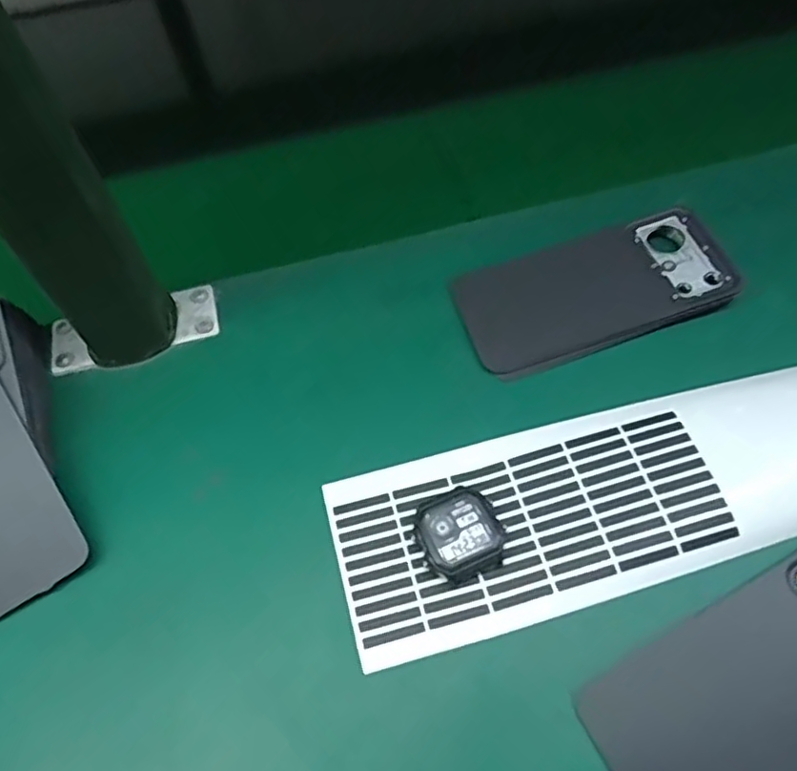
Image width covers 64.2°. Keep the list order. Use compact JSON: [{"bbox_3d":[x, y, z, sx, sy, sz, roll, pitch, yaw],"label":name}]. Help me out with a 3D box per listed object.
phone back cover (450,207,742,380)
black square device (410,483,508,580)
[{"bbox_3d":[0.113,-0.056,0.377,0.154,0.011,0.071,-19,70,3],"label":"phone back cover"},{"bbox_3d":[0.030,0.073,0.314,0.042,0.013,0.044,-29,63,-14],"label":"black square device"}]

